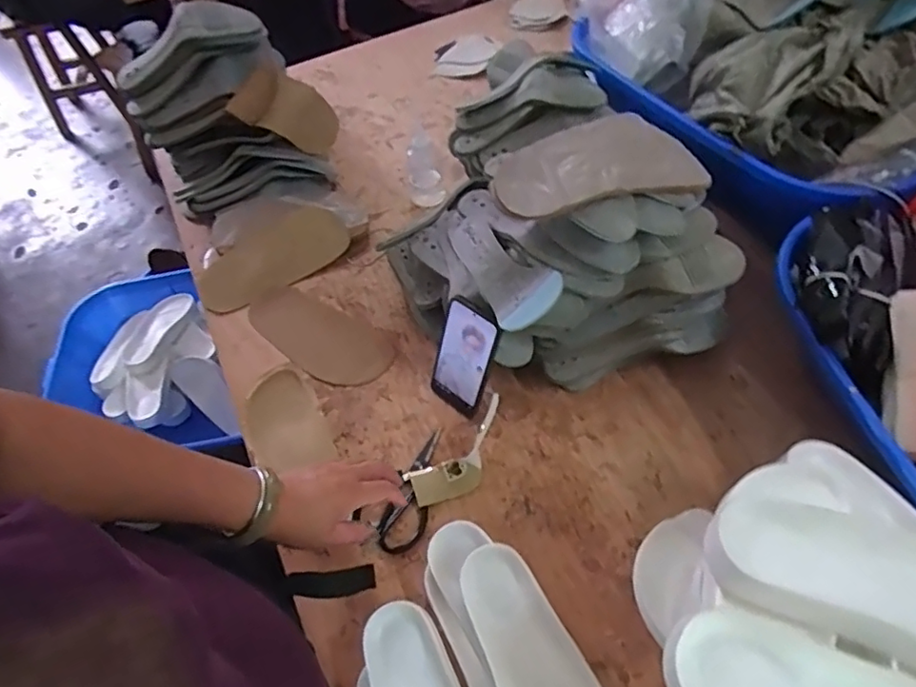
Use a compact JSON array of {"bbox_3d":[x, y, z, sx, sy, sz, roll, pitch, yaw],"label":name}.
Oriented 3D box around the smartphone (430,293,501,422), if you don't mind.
[{"bbox_3d":[0.008,0.020,0.746,0.073,0.164,0.017,37,46,25],"label":"smartphone"}]

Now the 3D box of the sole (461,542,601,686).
[{"bbox_3d":[0.078,0.307,0.550,0.093,0.039,0.238,-19,57,-8],"label":"sole"}]

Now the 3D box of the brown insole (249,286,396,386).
[{"bbox_3d":[-0.214,-0.011,0.873,0.248,0.012,0.105,26,62,20],"label":"brown insole"}]

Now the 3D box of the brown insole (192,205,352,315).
[{"bbox_3d":[-0.301,-0.137,0.937,0.248,0.010,0.103,-31,81,-6],"label":"brown insole"}]

